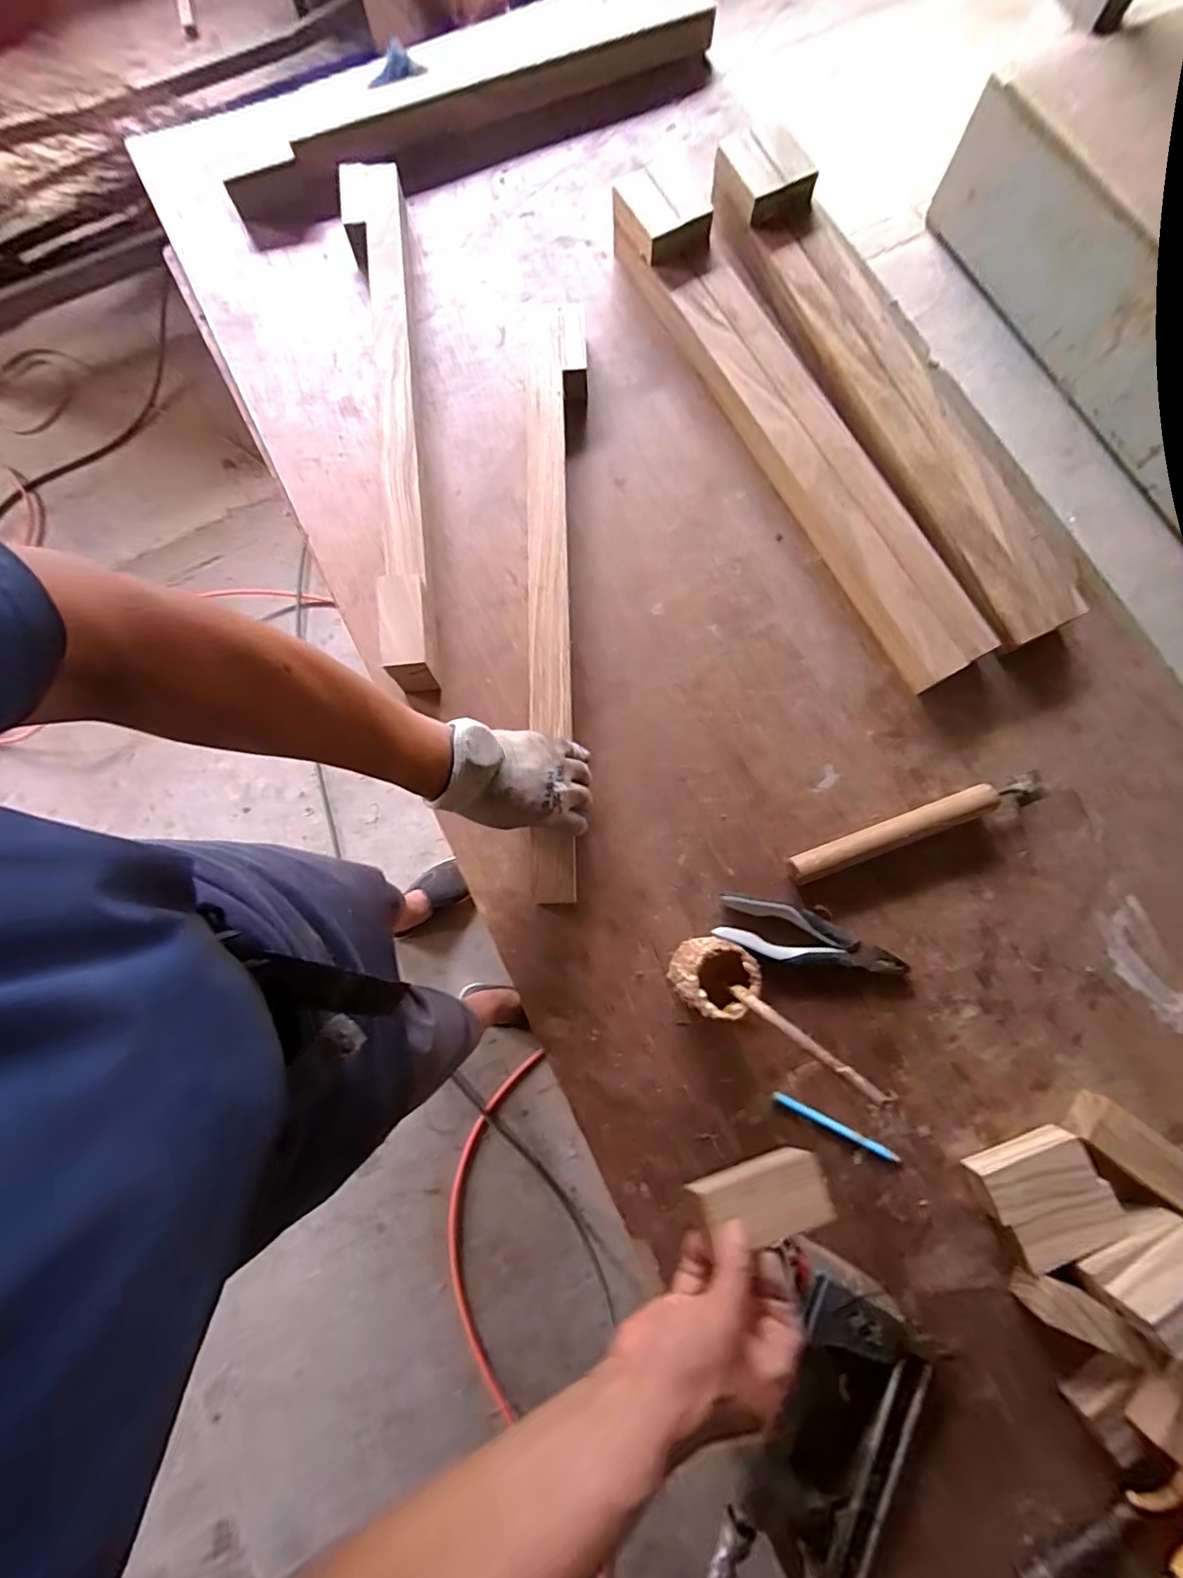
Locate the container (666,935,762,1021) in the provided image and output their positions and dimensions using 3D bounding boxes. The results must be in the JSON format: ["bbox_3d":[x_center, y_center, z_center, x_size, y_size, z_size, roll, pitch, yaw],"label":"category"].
[{"bbox_3d":[0.113,0.178,0.530,0.069,0.090,0.063,0,79,1],"label":"container"}]

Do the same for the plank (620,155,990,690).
[{"bbox_3d":[0.234,-0.449,0.667,0.109,0.065,0.730,-27,80,-4],"label":"plank"}]

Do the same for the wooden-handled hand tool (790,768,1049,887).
[{"bbox_3d":[0.338,0.041,0.589,0.274,0.032,0.036,-18,79,-3],"label":"wooden-handled hand tool"}]

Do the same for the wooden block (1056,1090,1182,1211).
[{"bbox_3d":[0.517,0.342,0.529,0.113,0.035,0.050,34,81,7],"label":"wooden block"}]

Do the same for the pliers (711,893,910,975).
[{"bbox_3d":[0.225,0.156,0.576,0.189,0.020,0.058,16,79,4],"label":"pliers"}]

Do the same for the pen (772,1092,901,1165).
[{"bbox_3d":[0.240,0.332,0.548,0.128,0.011,0.009,26,80,6],"label":"pen"}]

